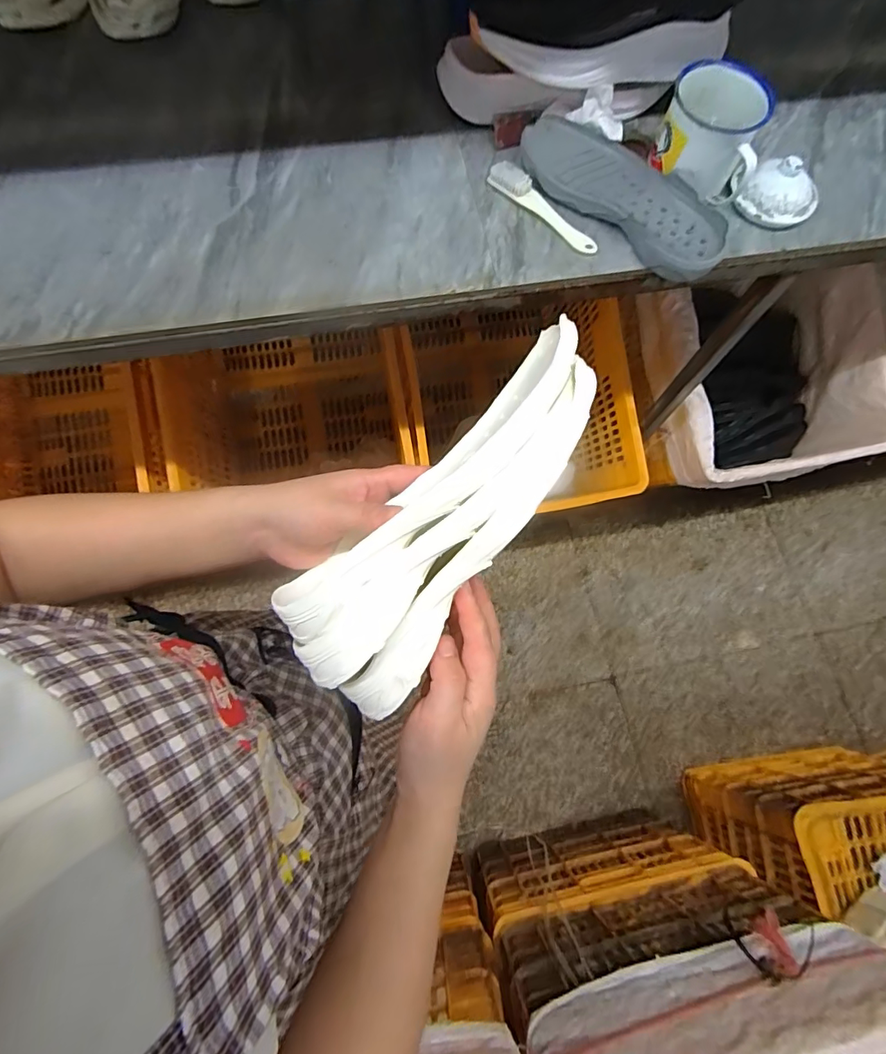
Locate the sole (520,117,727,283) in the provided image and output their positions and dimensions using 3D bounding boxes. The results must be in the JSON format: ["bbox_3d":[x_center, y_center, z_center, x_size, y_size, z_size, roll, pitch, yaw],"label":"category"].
[{"bbox_3d":[0.211,-0.401,0.583,0.101,0.031,0.287,-43,78,-13],"label":"sole"}]

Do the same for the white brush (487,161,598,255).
[{"bbox_3d":[0.121,-0.382,0.578,0.158,0.023,0.027,41,76,11],"label":"white brush"}]

